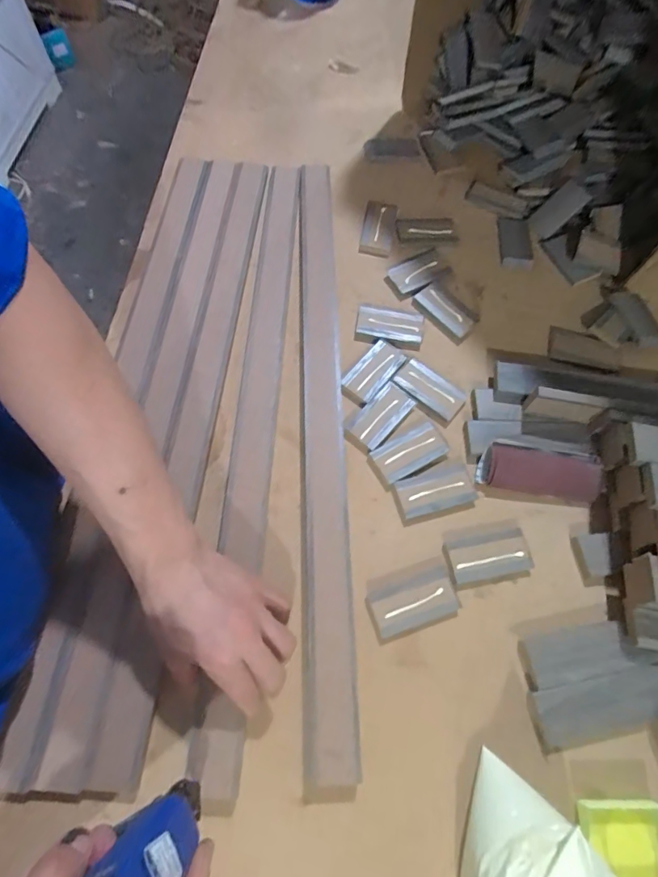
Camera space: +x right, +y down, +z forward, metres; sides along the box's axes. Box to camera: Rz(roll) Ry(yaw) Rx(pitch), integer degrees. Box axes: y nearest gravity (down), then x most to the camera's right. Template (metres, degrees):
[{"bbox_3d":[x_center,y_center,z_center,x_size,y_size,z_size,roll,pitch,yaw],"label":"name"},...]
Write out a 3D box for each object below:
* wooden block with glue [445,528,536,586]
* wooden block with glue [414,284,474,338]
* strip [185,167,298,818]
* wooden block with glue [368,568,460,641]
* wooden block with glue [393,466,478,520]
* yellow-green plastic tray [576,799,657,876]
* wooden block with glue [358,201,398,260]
[{"bbox_3d":[0.157,0.116,0.441,0.080,0.012,0.039,-10,67,-7],"label":"wooden block with glue"},{"bbox_3d":[0.144,-0.159,0.554,0.032,0.010,0.075,-41,73,-18],"label":"wooden block with glue"},{"bbox_3d":[-0.079,-0.038,0.480,0.041,0.026,0.694,3,65,-1],"label":"strip"},{"bbox_3d":[0.079,0.155,0.418,0.082,0.008,0.046,-15,67,-9],"label":"wooden block with glue"},{"bbox_3d":[0.110,0.054,0.462,0.081,0.006,0.042,-16,68,-9],"label":"wooden block with glue"},{"bbox_3d":[0.233,0.324,0.347,0.063,0.015,0.068,0,66,-2],"label":"yellow-green plastic tray"},{"bbox_3d":[0.067,-0.282,0.602,0.042,0.011,0.092,11,66,2],"label":"wooden block with glue"}]

